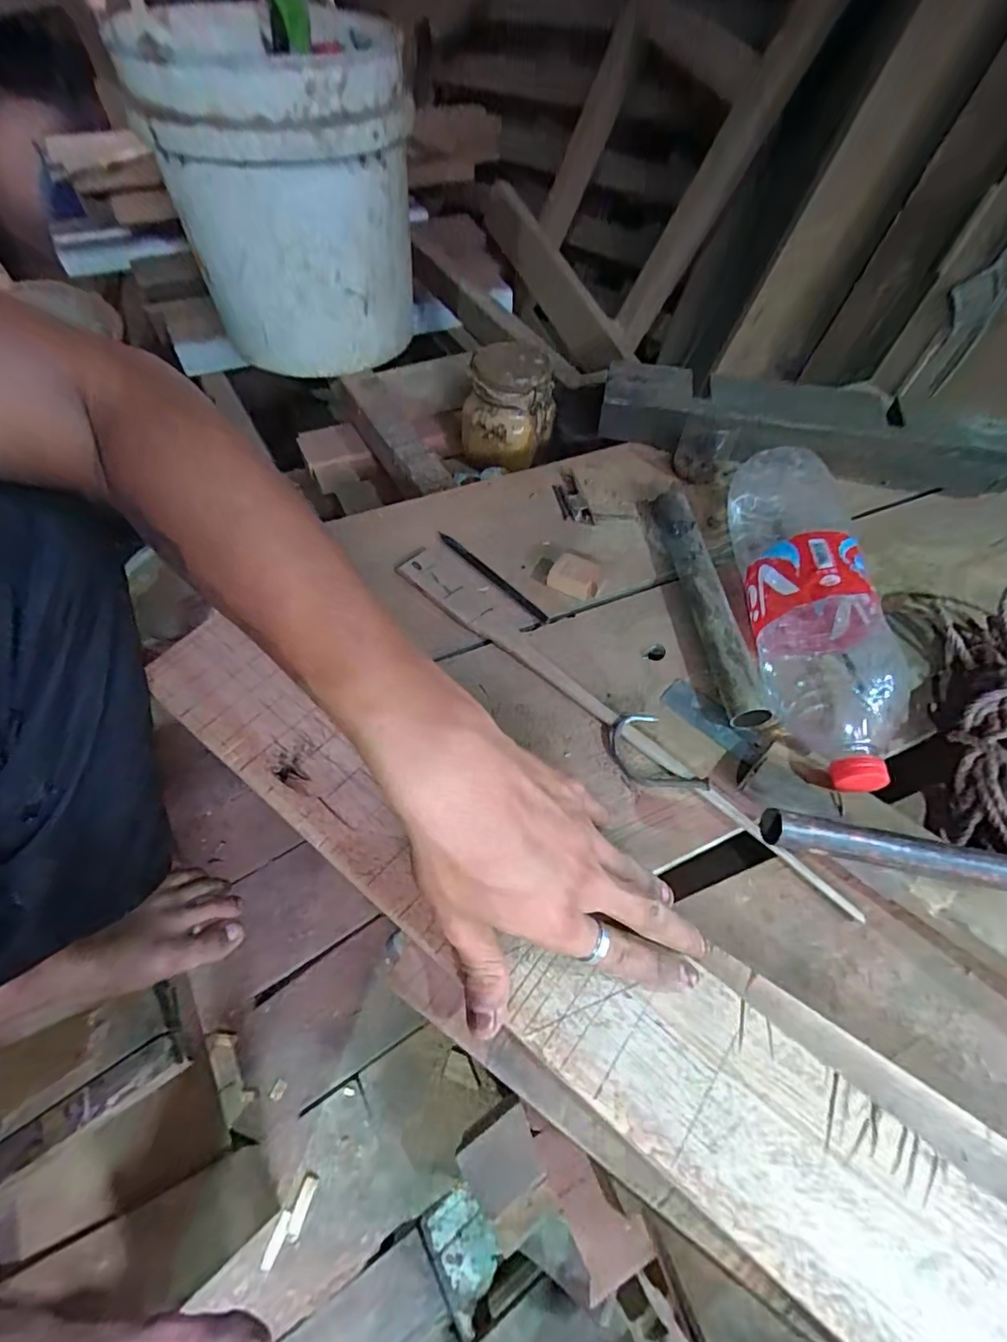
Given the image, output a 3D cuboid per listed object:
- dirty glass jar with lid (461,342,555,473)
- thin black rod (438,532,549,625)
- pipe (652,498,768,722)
[{"bbox_3d":[0.007,-0.344,0.703,0.118,0.120,0.100,18,58,9],"label":"dirty glass jar with lid"},{"bbox_3d":[-0.011,-0.091,0.490,0.010,0.007,0.145,-37,66,-23],"label":"thin black rod"},{"bbox_3d":[0.174,-0.065,0.470,0.031,0.034,0.249,-3,57,-4],"label":"pipe"}]

